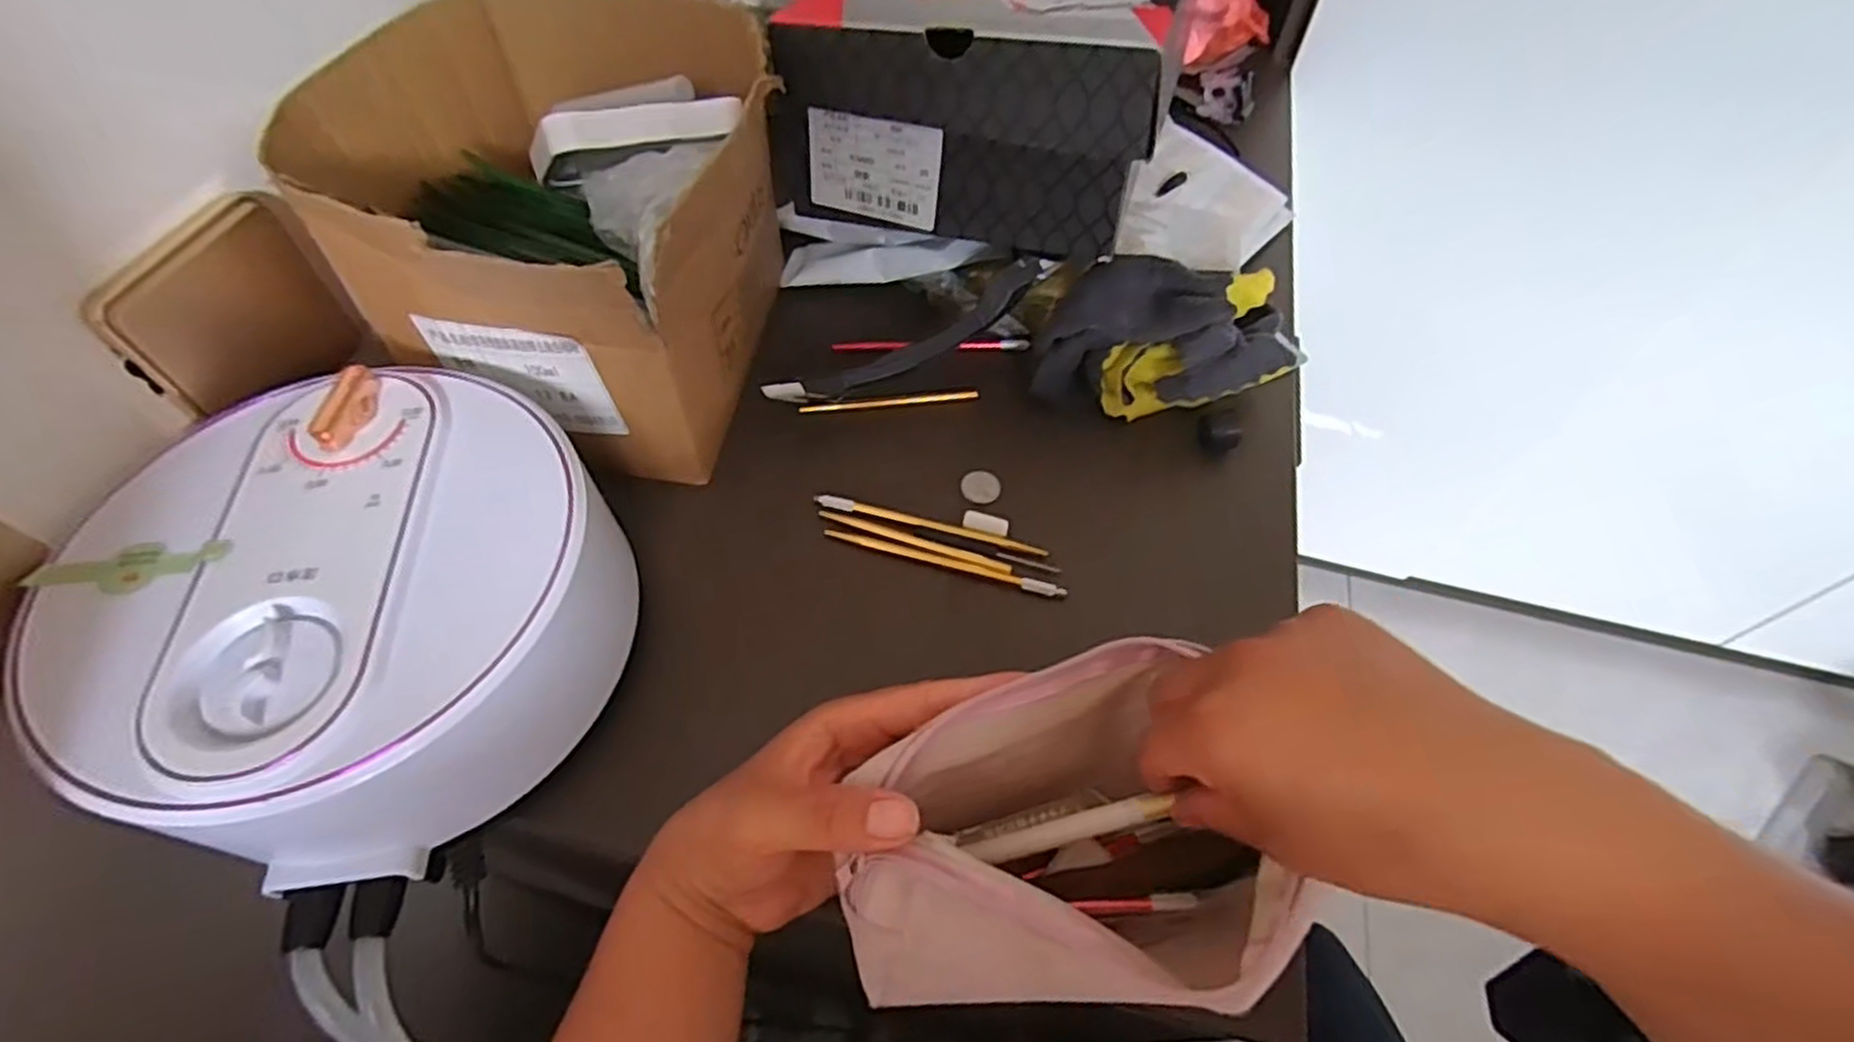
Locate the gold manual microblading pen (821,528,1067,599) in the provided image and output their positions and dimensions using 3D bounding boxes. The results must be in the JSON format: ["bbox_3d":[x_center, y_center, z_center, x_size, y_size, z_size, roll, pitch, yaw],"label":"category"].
[{"bbox_3d":[0.009,0.022,0.416,0.129,0.004,0.006,15,56,9],"label":"gold manual microblading pen"}]

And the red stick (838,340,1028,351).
[{"bbox_3d":[0.003,-0.114,0.505,0.125,0.008,0.009,-3,55,-4],"label":"red stick"}]

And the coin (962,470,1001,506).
[{"bbox_3d":[0.031,-0.020,0.446,0.021,0.004,0.023,1,55,-1],"label":"coin"}]

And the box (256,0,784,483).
[{"bbox_3d":[-0.184,-0.162,0.427,0.203,0.150,0.225,13,55,7],"label":"box"}]

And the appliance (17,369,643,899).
[{"bbox_3d":[-0.239,0.027,0.332,0.197,0.081,0.191,1,55,-1],"label":"appliance"}]

